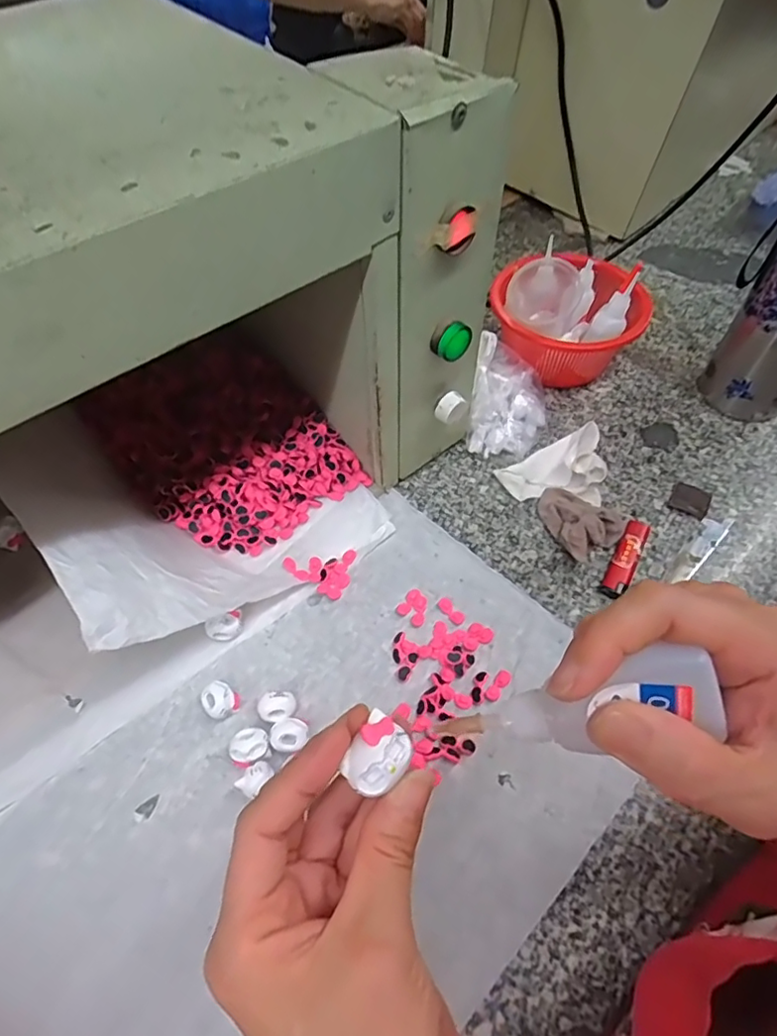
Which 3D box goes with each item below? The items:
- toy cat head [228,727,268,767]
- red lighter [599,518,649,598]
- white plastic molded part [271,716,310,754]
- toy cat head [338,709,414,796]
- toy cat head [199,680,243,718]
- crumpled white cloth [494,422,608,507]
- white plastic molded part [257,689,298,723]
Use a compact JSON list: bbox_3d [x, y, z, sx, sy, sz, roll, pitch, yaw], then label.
[{"bbox_3d":[-0.092,0.152,0.371,0.024,0.019,0.022,0,56,0],"label":"toy cat head"},{"bbox_3d":[0.195,0.031,0.455,0.018,0.013,0.079,26,59,17],"label":"red lighter"},{"bbox_3d":[-0.067,0.147,0.376,0.024,0.021,0.021,-24,59,-16],"label":"white plastic molded part"},{"bbox_3d":[-0.003,0.083,0.196,0.019,0.008,0.024,30,61,19],"label":"toy cat head"},{"bbox_3d":[-0.117,0.128,0.389,0.024,0.018,0.022,26,60,17],"label":"toy cat head"},{"bbox_3d":[0.148,-0.056,0.506,0.088,0.028,0.082,10,56,7],"label":"crumpled white cloth"},{"bbox_3d":[-0.076,0.130,0.386,0.023,0.022,0.025,27,60,17],"label":"white plastic molded part"}]

